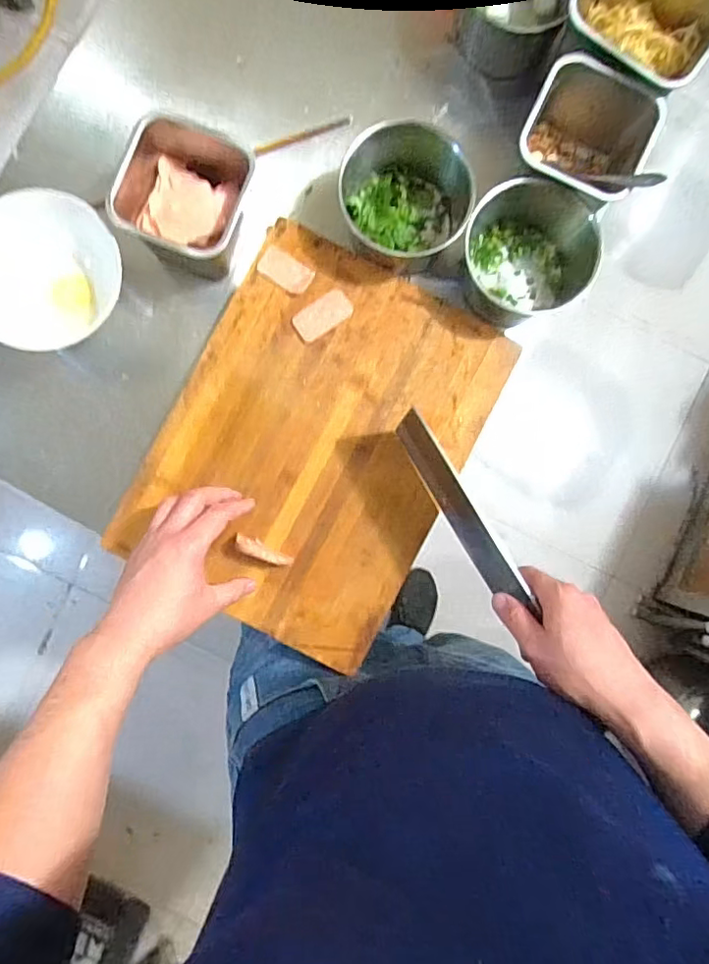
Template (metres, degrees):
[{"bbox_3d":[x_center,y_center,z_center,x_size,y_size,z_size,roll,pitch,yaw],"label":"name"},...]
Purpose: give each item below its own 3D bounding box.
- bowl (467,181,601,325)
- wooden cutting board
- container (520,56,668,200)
[{"bbox_3d":[0.173,-0.239,0.581,0.114,0.091,0.120,0,89,-2],"label":"bowl"},{"bbox_3d":[-0.038,-0.045,0.604,0.294,0.022,0.398,28,88,-1],"label":"wooden cutting board"},{"bbox_3d":[0.224,-0.333,0.575,0.117,0.107,0.102,25,88,-1],"label":"container"}]

